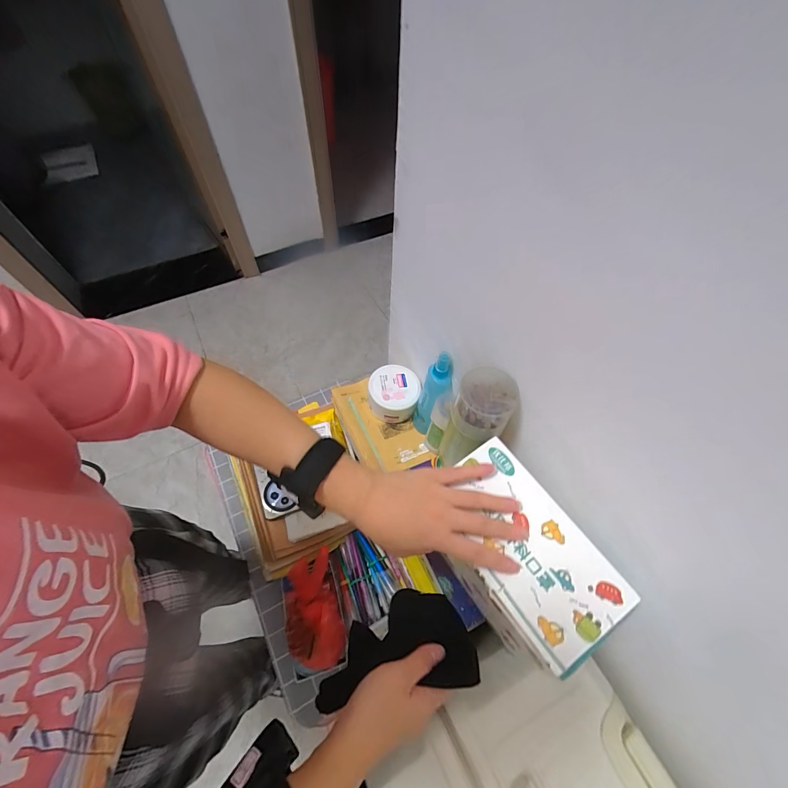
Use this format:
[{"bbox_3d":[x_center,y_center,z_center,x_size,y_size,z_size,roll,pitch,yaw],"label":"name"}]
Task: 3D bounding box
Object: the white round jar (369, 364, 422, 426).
[{"bbox_3d":[0.001,-0.001,0.660,0.089,0.054,0.089,1,60,-1],"label":"white round jar"}]

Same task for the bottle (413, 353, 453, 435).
[{"bbox_3d":[0.060,0.007,0.583,0.038,0.199,0.047,-30,65,-18],"label":"bottle"}]

